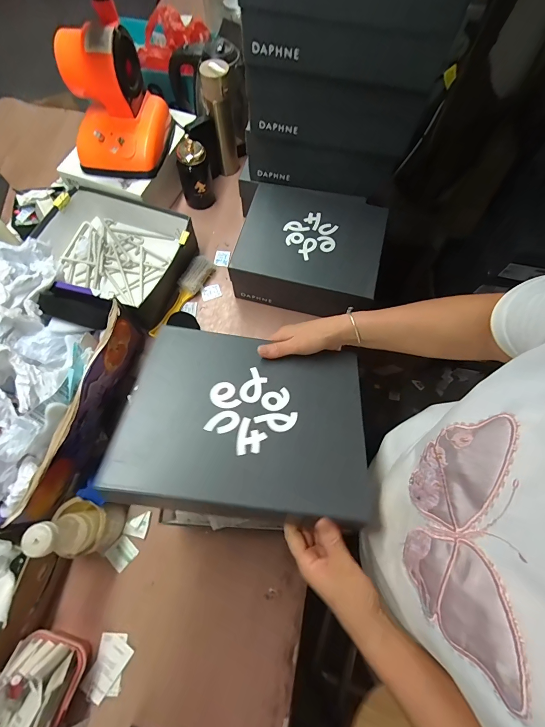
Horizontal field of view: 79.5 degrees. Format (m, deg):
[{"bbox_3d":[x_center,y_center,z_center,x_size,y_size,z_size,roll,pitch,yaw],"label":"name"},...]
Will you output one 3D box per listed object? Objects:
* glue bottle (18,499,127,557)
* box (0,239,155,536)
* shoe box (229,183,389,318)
[{"bbox_3d":[-0.306,0.261,0.517,0.071,0.187,0.079,9,69,3],"label":"glue bottle"},{"bbox_3d":[-0.444,0.021,0.568,0.288,0.230,0.408,19,70,6],"label":"box"},{"bbox_3d":[0.085,-0.251,0.744,0.290,0.138,0.246,15,69,5],"label":"shoe box"}]

